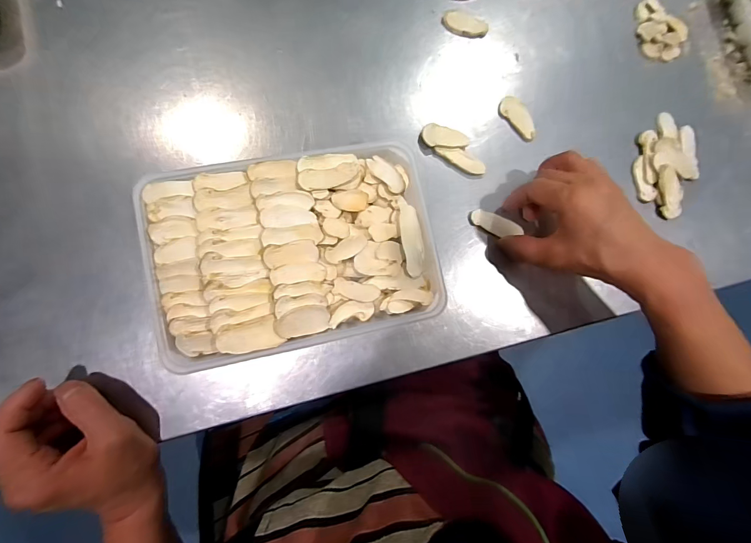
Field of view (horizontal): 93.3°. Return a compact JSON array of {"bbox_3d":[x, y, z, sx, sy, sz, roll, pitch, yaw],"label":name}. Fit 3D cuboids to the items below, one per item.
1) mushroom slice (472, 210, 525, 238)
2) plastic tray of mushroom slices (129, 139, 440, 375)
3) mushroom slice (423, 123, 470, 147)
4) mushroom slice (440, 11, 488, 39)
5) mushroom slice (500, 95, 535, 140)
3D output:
[{"bbox_3d":[0.117,-0.045,0.341,0.051,0.005,0.021,18,82,-6],"label":"mushroom slice"},{"bbox_3d":[-0.065,-0.019,0.301,0.230,0.035,0.159,-12,86,-9],"label":"plastic tray of mushroom slices"},{"bbox_3d":[0.068,-0.133,0.343,0.045,0.005,0.024,-6,85,-8],"label":"mushroom slice"},{"bbox_3d":[0.093,-0.255,0.365,0.048,0.008,0.022,16,83,-6],"label":"mushroom slice"},{"bbox_3d":[0.146,-0.157,0.360,0.022,0.005,0.049,-39,90,-9],"label":"mushroom slice"}]

